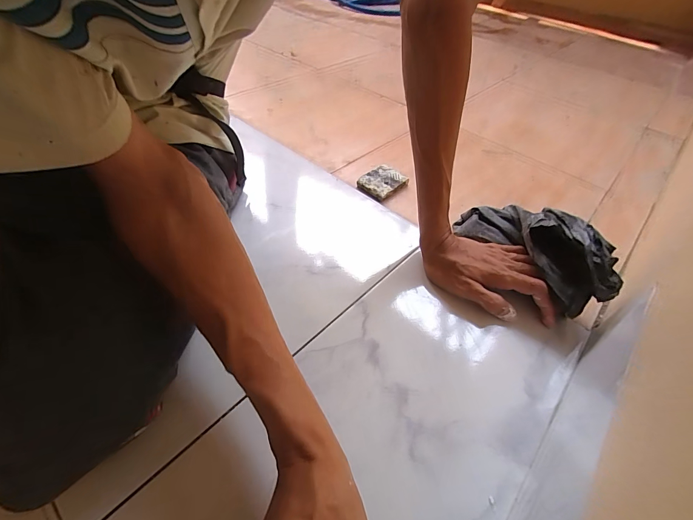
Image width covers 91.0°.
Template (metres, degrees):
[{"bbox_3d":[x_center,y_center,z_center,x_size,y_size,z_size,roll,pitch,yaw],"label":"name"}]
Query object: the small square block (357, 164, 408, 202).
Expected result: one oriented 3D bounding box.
[{"bbox_3d":[0.062,-0.137,0.607,0.065,0.019,0.080,37,56,26],"label":"small square block"}]

